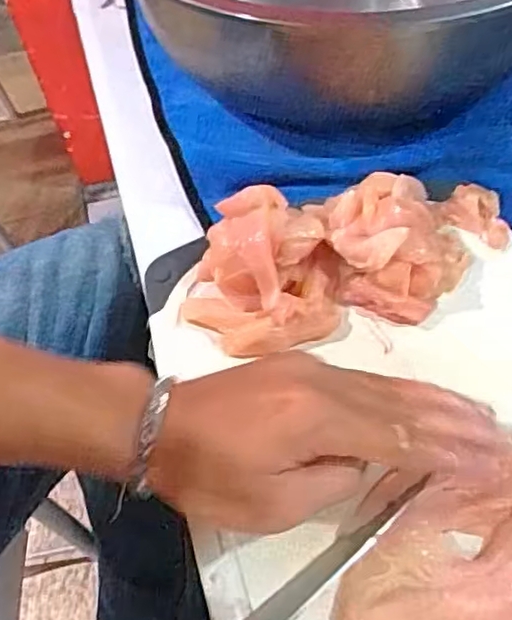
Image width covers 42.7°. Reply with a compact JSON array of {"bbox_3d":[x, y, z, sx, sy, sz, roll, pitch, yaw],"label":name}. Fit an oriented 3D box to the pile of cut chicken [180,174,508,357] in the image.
[{"bbox_3d":[0.057,-0.034,0.377,0.193,0.041,0.080,-12,58,-3],"label":"pile of cut chicken"}]

